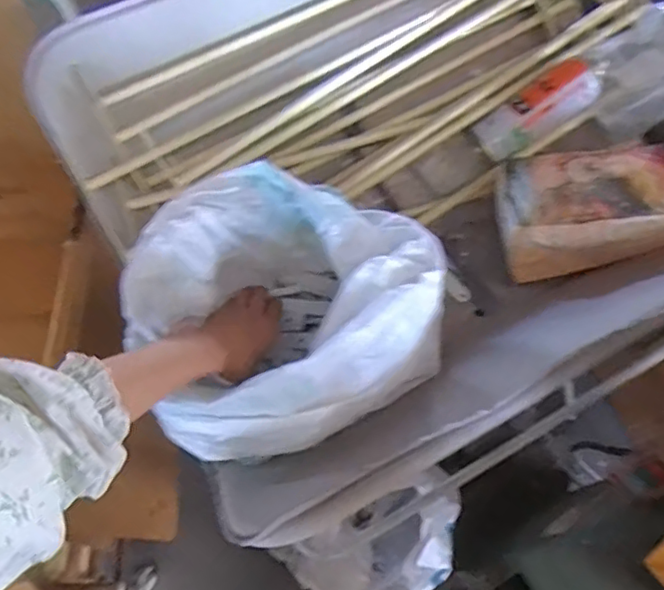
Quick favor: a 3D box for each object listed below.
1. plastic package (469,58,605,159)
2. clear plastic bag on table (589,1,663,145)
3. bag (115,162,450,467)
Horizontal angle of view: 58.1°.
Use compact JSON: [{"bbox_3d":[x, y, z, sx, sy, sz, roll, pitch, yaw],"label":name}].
[{"bbox_3d":[0.269,-0.243,0.771,0.174,0.035,0.059,-34,62,5],"label":"plastic package"},{"bbox_3d":[0.418,-0.305,0.779,0.151,0.109,0.145,-27,62,-13],"label":"clear plastic bag on table"},{"bbox_3d":[-0.043,0.016,0.589,0.275,0.158,0.239,-21,61,-10],"label":"bag"}]

